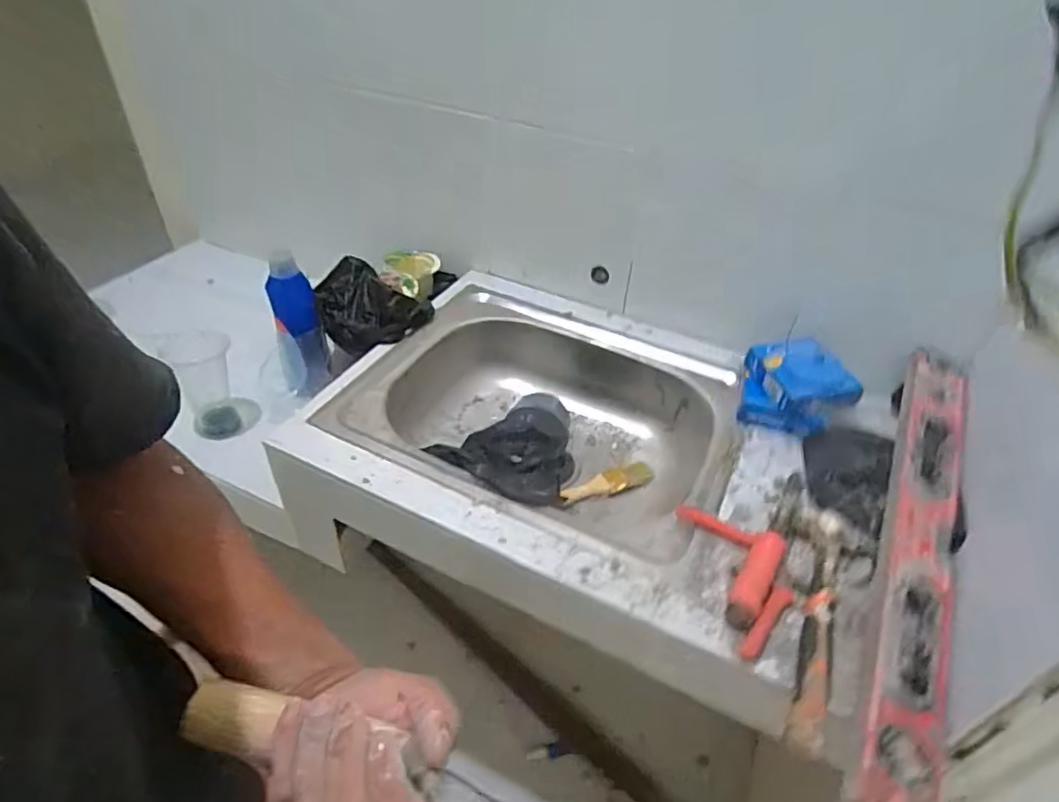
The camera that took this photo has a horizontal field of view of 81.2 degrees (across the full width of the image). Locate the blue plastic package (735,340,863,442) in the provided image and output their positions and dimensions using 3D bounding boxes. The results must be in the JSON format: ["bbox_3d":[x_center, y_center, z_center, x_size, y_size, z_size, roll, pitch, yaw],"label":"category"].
[{"bbox_3d":[0.362,-0.023,0.830,0.144,0.076,0.127,17,42,15],"label":"blue plastic package"}]

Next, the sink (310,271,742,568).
[{"bbox_3d":[0.031,0.032,0.912,0.492,0.146,0.450,17,42,14],"label":"sink"}]

